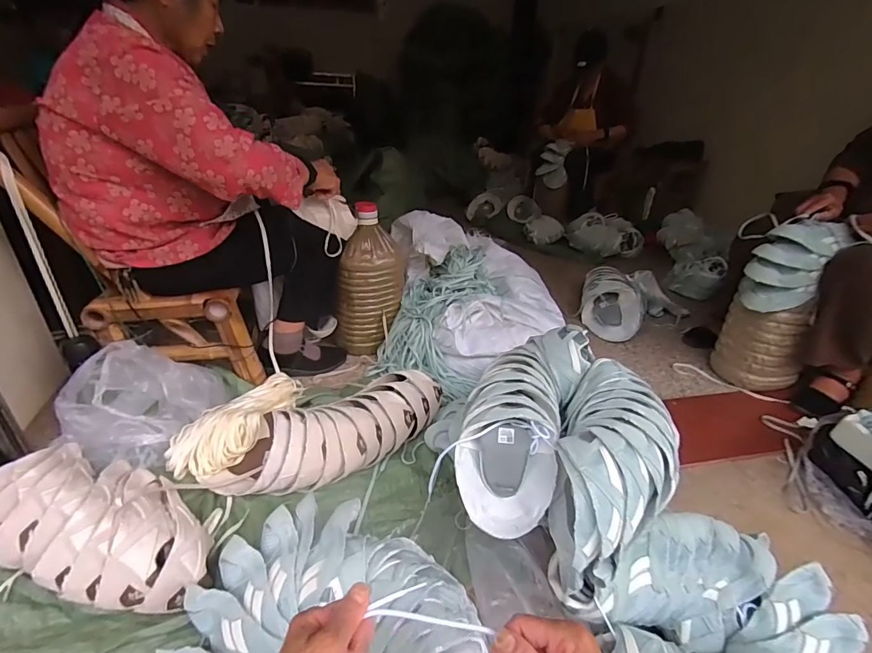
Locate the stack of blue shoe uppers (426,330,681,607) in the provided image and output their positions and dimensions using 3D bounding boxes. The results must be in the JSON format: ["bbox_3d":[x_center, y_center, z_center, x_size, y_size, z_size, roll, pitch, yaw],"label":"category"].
[{"bbox_3d":[0.210,0.219,0.749,0.338,0.237,0.335,19,33,26],"label":"stack of blue shoe uppers"}]

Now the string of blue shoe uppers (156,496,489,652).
[{"bbox_3d":[-0.134,0.422,0.591,0.414,0.181,0.285,1,29,-4],"label":"string of blue shoe uppers"}]

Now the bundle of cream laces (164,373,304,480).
[{"bbox_3d":[-0.399,0.198,0.935,0.159,0.081,0.329,19,33,26],"label":"bundle of cream laces"}]

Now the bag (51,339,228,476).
[{"bbox_3d":[-0.600,0.146,0.901,0.195,0.183,0.289,28,38,36],"label":"bag"}]

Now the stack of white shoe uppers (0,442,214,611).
[{"bbox_3d":[-0.534,0.310,0.698,0.388,0.099,0.204,21,32,6],"label":"stack of white shoe uppers"}]

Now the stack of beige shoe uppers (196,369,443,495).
[{"bbox_3d":[-0.204,0.221,0.890,0.467,0.112,0.158,-17,35,-32],"label":"stack of beige shoe uppers"}]

